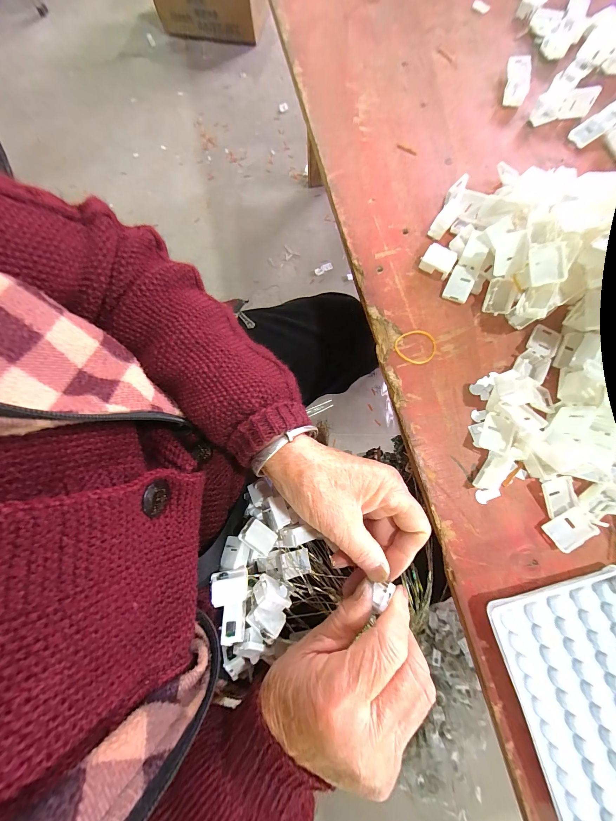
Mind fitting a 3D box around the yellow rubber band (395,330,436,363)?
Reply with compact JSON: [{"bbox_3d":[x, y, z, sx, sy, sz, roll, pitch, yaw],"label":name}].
[{"bbox_3d":[0.087,-0.053,0.223,0.031,0.004,0.031,0,77,2],"label":"yellow rubber band"}]

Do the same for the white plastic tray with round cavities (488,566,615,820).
[{"bbox_3d":[0.176,0.177,0.164,0.092,0.014,0.138,-15,77,-2],"label":"white plastic tray with round cavities"}]

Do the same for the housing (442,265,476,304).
[{"bbox_3d":[0.125,-0.103,0.229,0.019,0.005,0.028,25,93,16],"label":"housing"}]

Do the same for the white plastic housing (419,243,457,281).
[{"bbox_3d":[0.108,-0.125,0.233,0.025,0.009,0.020,29,109,2],"label":"white plastic housing"}]

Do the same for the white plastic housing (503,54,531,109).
[{"bbox_3d":[0.212,-0.334,0.282,0.022,0.009,0.059,12,78,4],"label":"white plastic housing"}]

